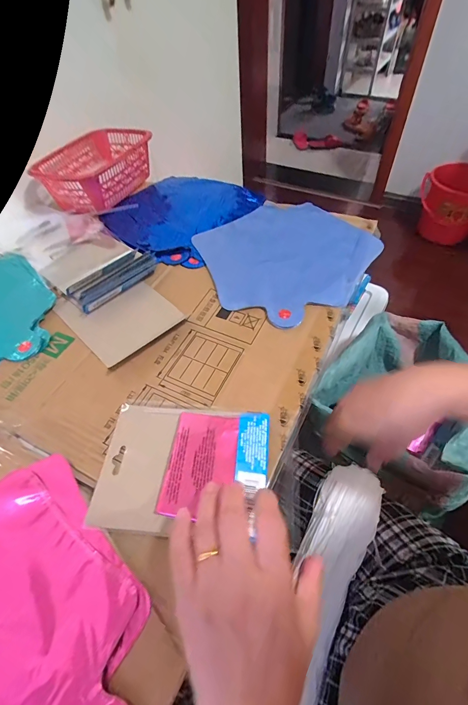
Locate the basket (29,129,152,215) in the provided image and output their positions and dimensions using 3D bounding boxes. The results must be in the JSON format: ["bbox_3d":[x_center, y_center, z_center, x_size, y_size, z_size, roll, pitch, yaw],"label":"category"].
[{"bbox_3d":[-0.248,-0.347,0.630,0.139,0.060,0.203,18,56,18],"label":"basket"}]

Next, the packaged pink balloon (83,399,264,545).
[{"bbox_3d":[-0.046,0.100,0.310,0.149,0.012,0.117,2,53,6],"label":"packaged pink balloon"}]

